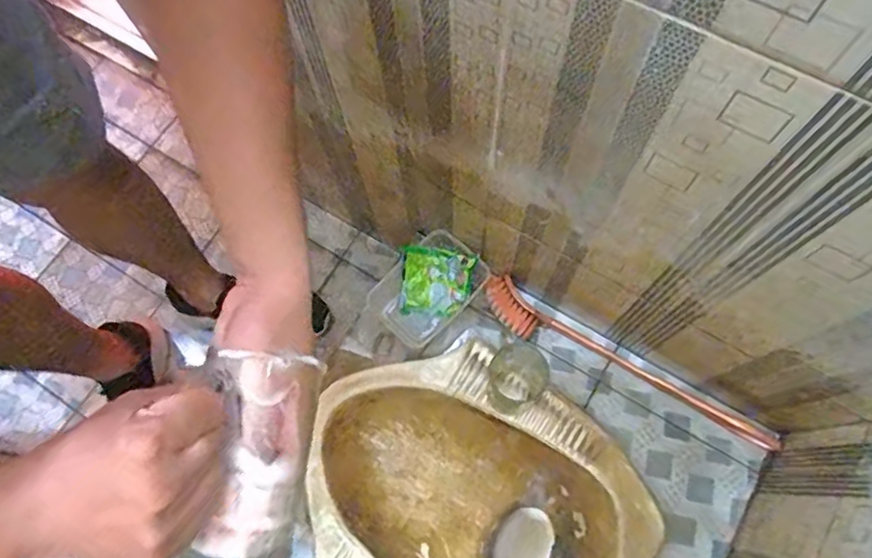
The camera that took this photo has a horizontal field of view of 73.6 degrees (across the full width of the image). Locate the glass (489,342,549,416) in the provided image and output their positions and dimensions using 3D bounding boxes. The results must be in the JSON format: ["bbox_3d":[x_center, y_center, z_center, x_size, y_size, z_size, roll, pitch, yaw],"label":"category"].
[{"bbox_3d":[0.112,0.133,0.794,0.074,0.111,0.090,40,77,14],"label":"glass"}]

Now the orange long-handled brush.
[{"bbox_3d":[0.271,0.135,0.861,0.459,0.034,0.057,31,75,12],"label":"orange long-handled brush"}]

